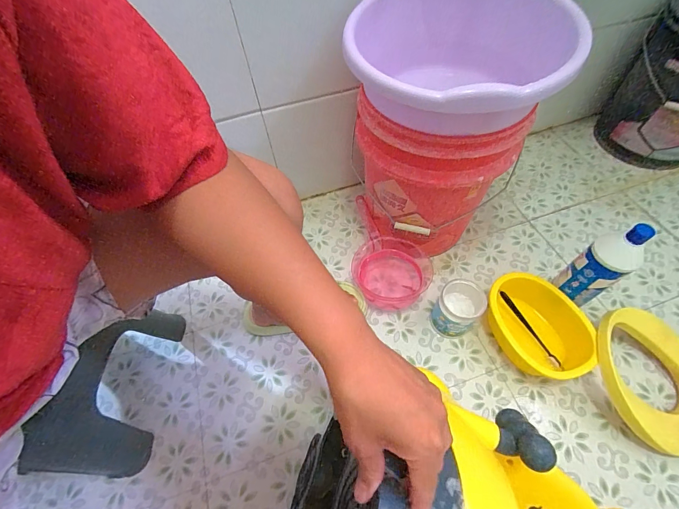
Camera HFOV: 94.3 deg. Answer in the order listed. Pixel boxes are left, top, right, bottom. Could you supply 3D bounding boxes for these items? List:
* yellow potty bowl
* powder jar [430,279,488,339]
[{"bbox_3d":[0.392,0.144,0.636,0.137,0.090,0.212,-28,61,-13],"label":"yellow potty bowl"},{"bbox_3d":[0.241,0.116,0.653,0.083,0.119,0.087,-1,58,2],"label":"powder jar"}]

